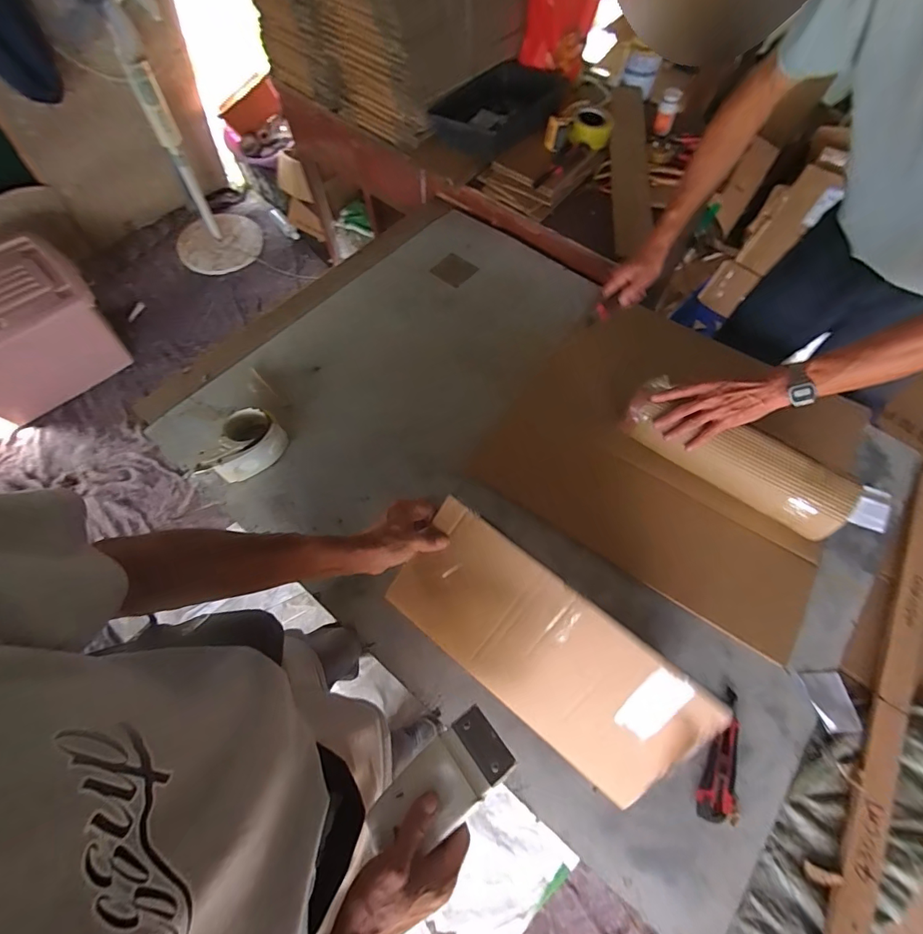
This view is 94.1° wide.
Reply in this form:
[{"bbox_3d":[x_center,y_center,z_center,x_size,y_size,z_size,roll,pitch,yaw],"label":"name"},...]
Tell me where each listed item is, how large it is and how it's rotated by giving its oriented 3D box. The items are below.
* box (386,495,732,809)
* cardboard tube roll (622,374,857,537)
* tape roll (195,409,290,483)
[{"bbox_3d":[0.092,0.234,0.548,0.391,0.021,0.192,37,109,14],"label":"box"},{"bbox_3d":[0.458,-0.013,0.742,0.366,0.118,0.091,35,70,14],"label":"cardboard tube roll"},{"bbox_3d":[-0.405,-0.037,0.801,0.099,0.069,0.153,28,69,11],"label":"tape roll"}]

